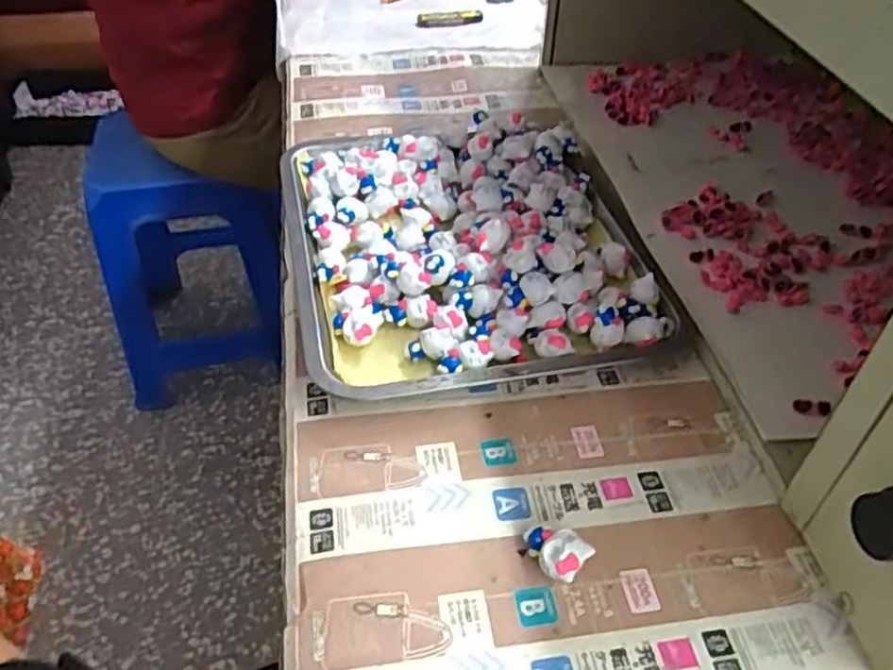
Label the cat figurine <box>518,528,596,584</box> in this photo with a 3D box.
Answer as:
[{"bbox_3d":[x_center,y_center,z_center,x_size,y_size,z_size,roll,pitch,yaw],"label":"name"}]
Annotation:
[{"bbox_3d":[0.057,0.116,0.387,0.036,0.021,0.023,12,46,14],"label":"cat figurine"}]

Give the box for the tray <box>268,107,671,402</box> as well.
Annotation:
[{"bbox_3d":[0.013,-0.083,0.579,0.270,0.045,0.317,-10,45,-8],"label":"tray"}]

